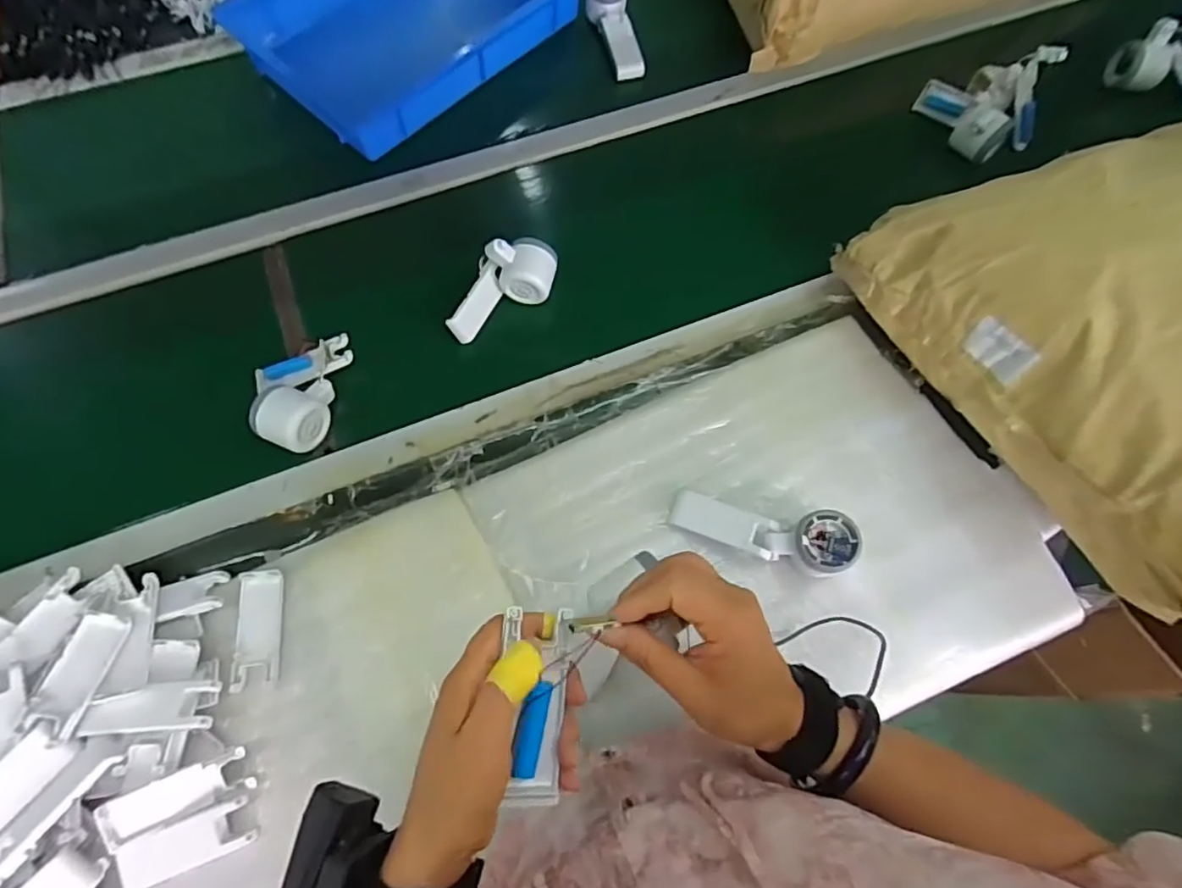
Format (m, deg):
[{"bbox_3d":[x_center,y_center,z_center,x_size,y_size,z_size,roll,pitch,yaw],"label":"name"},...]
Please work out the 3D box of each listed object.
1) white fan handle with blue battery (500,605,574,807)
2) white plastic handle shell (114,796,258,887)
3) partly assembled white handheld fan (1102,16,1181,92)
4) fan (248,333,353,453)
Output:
[{"bbox_3d":[-0.032,0.145,0.326,0.035,0.016,0.104,3,80,0],"label":"white fan handle with blue battery"},{"bbox_3d":[-0.333,0.328,0.483,0.091,0.011,0.040,-20,86,-16],"label":"white plastic handle shell"},{"bbox_3d":[0.792,-0.513,0.809,0.126,0.107,0.053,31,72,9],"label":"partly assembled white handheld fan"},{"bbox_3d":[-0.301,-0.055,0.621,0.102,0.052,0.126,-22,72,-9],"label":"fan"}]

